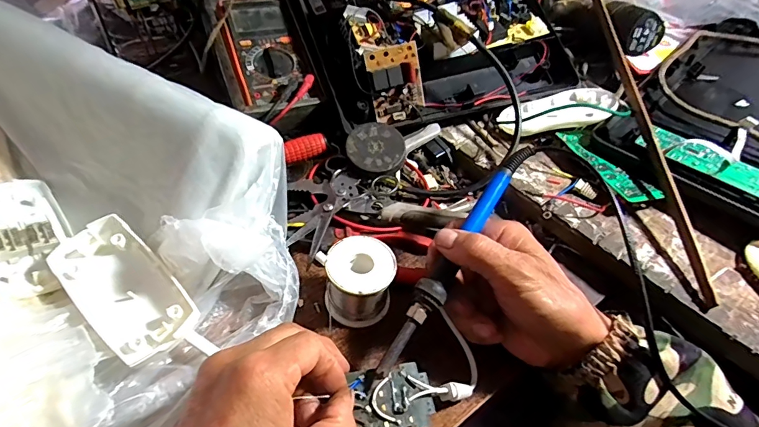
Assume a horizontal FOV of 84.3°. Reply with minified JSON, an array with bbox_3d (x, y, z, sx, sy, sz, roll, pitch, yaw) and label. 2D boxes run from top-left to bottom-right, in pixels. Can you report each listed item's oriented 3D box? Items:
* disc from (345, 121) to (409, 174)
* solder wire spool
[{"bbox_3d":[-0.003,-0.064,0.409,0.058,0.004,0.054,0,65,-1],"label":"disc"},{"bbox_3d":[-0.015,0.053,0.326,0.050,0.050,0.051,2,48,-2],"label":"solder wire spool"}]

